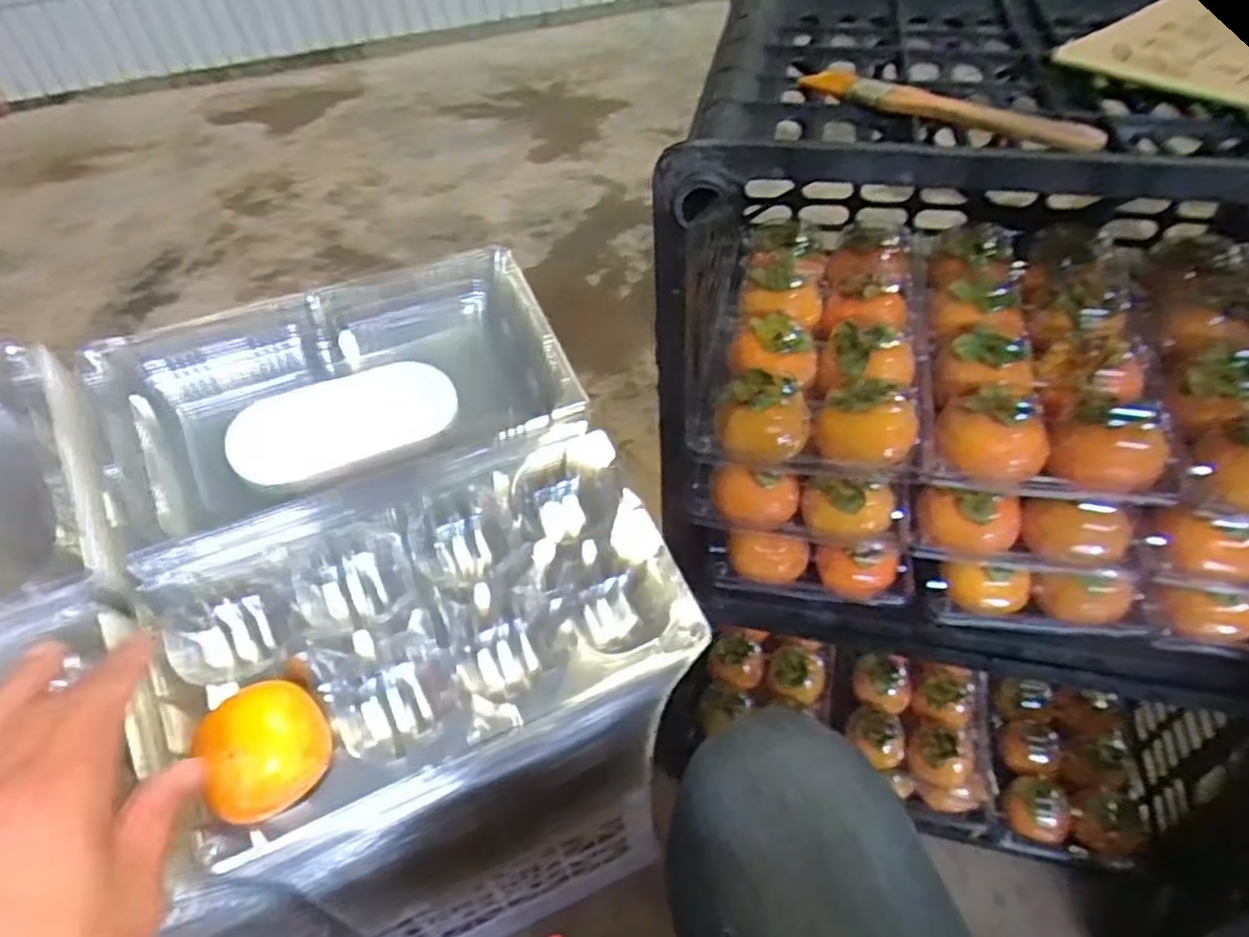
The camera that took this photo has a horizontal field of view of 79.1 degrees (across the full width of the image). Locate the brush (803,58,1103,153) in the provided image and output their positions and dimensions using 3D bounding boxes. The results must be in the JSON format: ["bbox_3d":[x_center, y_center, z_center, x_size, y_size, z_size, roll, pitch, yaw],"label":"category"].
[{"bbox_3d":[0.148,-0.169,0.352,0.140,0.013,0.016,29,56,29],"label":"brush"}]

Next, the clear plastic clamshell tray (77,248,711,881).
[{"bbox_3d":[-0.133,0.023,0.432,0.252,0.068,0.293,-19,65,-21],"label":"clear plastic clamshell tray"}]

